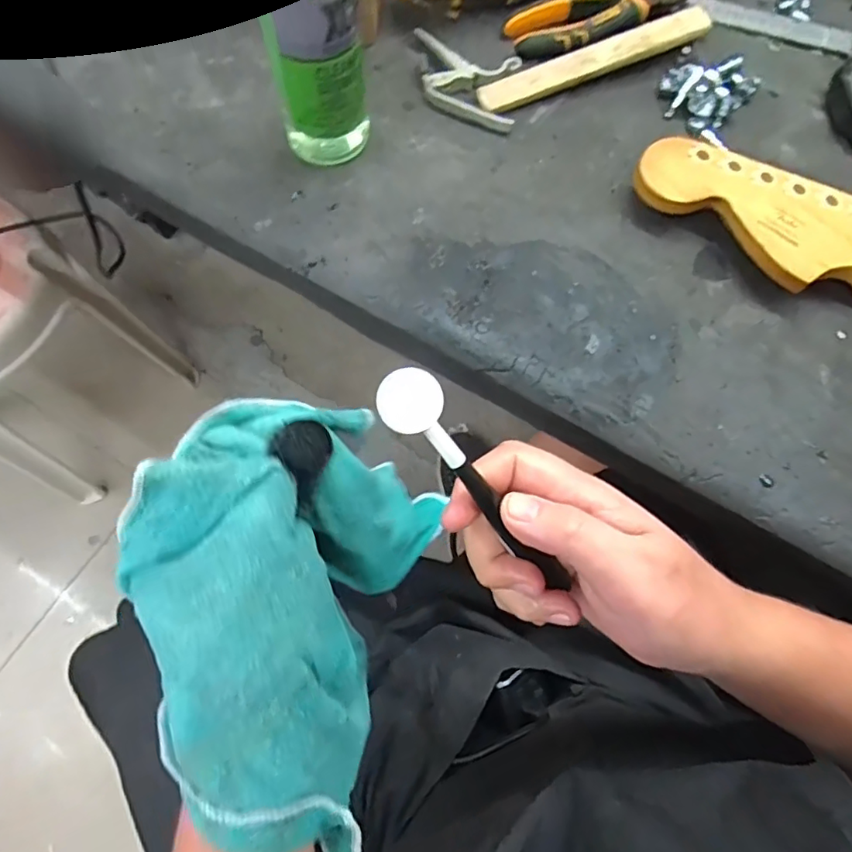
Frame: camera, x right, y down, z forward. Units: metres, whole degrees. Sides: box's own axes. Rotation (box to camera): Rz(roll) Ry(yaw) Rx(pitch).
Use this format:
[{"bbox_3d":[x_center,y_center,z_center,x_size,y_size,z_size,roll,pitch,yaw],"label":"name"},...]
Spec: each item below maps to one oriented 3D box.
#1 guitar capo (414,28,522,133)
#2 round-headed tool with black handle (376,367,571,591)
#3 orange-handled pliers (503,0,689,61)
[{"bbox_3d":[0.032,-0.288,0.461,0.096,0.015,0.072,15,72,4],"label":"guitar capo"},{"bbox_3d":[0.024,0.031,0.251,0.025,0.010,0.135,-42,115,-13],"label":"round-headed tool with black handle"},{"bbox_3d":[0.158,-0.360,0.485,0.172,0.016,0.055,-20,73,-8],"label":"orange-handled pliers"}]

